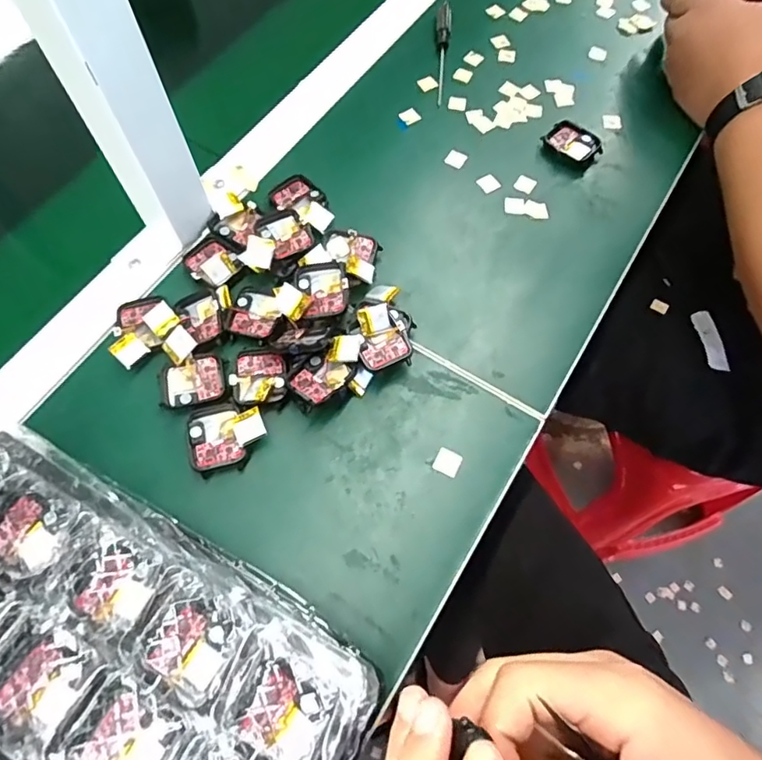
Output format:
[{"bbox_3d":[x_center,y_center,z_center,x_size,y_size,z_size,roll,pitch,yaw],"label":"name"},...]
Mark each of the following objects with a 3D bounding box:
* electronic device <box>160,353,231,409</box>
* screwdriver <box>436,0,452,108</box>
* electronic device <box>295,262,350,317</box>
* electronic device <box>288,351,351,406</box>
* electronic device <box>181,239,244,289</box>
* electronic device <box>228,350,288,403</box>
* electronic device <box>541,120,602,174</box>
[{"bbox_3d":[-0.129,0.000,0.371,0.045,0.004,0.036,-13,68,-7],"label":"electronic device"},{"bbox_3d":[0.059,-0.315,0.515,0.014,0.012,0.128,5,67,0],"label":"screwdriver"},{"bbox_3d":[-0.042,-0.066,0.388,0.036,0.011,0.038,-5,67,-4],"label":"electronic device"},{"bbox_3d":[-0.039,-0.002,0.359,0.038,0.010,0.039,-36,53,-19],"label":"electronic device"},{"bbox_3d":[-0.131,-0.091,0.410,0.046,0.011,0.034,40,71,14],"label":"electronic device"},{"bbox_3d":[-0.084,-0.004,0.369,0.037,0.010,0.040,-7,67,-5],"label":"electronic device"},{"bbox_3d":[0.168,-0.206,0.472,0.047,0.008,0.038,40,71,14],"label":"electronic device"}]

